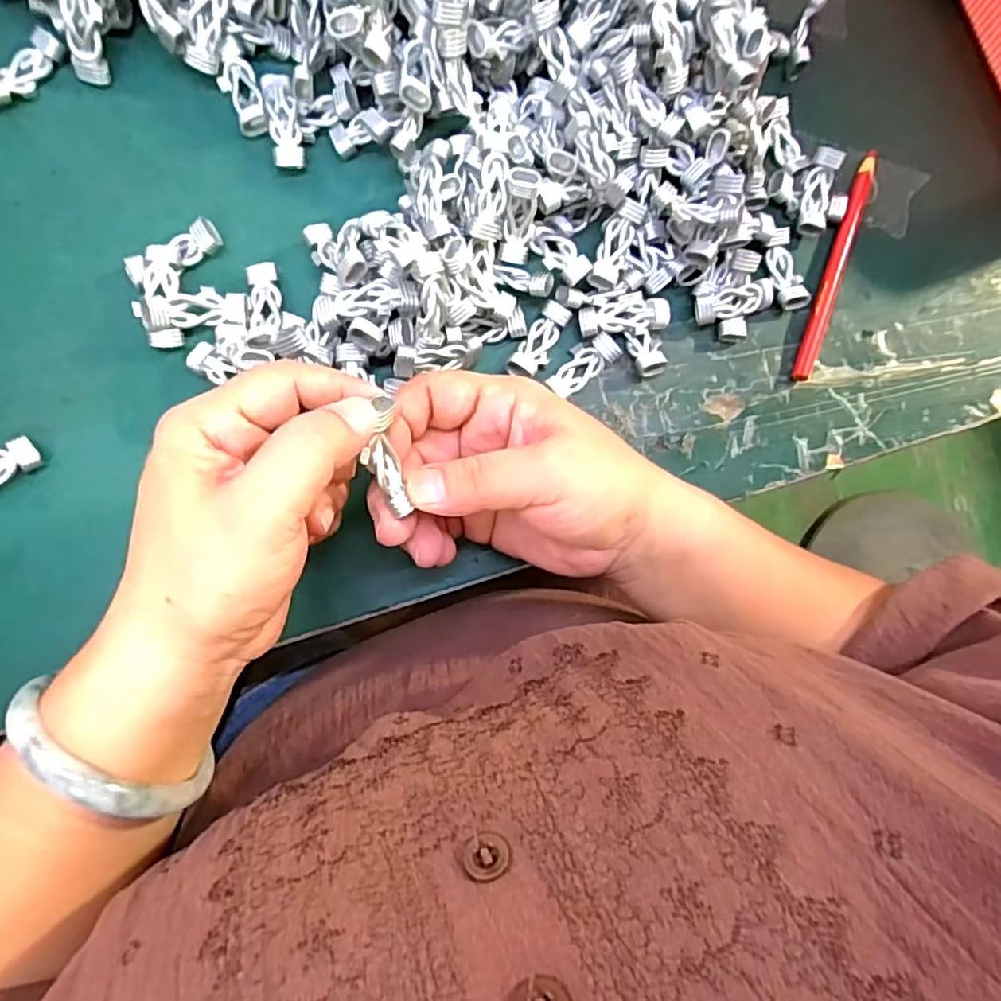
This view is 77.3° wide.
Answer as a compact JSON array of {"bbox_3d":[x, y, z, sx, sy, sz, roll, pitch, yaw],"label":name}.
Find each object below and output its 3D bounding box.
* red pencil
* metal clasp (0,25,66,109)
[{"bbox_3d":[0.183,-0.129,0.343,0.012,0.008,0.138,21,83,-6],"label":"red pencil"},{"bbox_3d":[-0.226,-0.203,0.295,0.014,0.012,0.045,40,82,-4],"label":"metal clasp"}]

